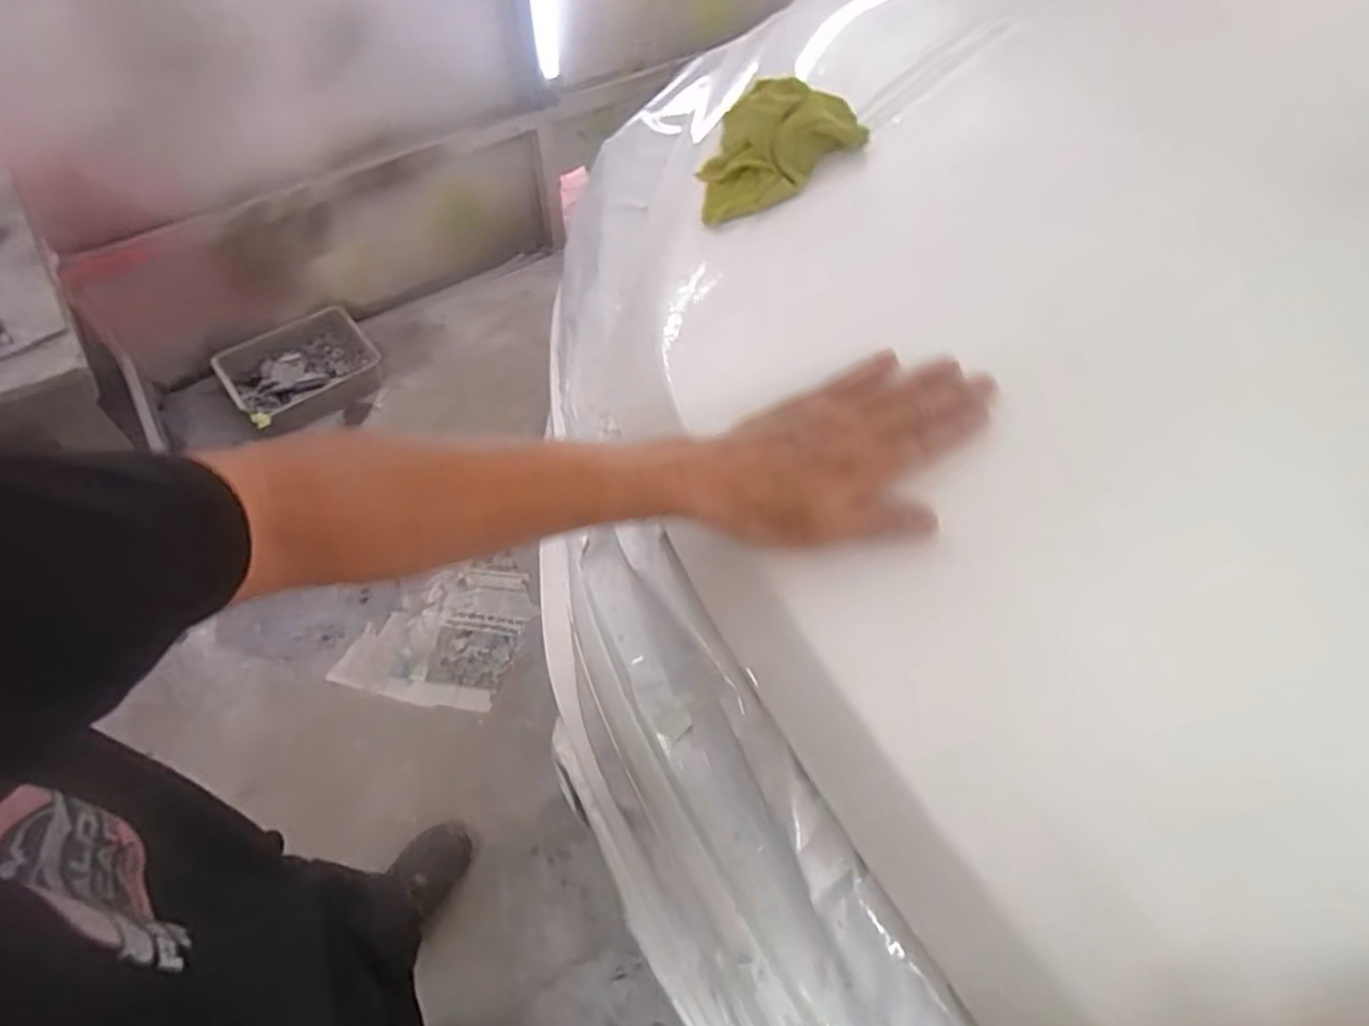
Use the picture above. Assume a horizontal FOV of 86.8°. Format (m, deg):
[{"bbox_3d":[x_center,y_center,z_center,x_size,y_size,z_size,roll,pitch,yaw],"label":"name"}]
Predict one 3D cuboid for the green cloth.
[{"bbox_3d":[0.077,-0.289,0.568,0.116,0.060,0.127,9,55,4],"label":"green cloth"}]

